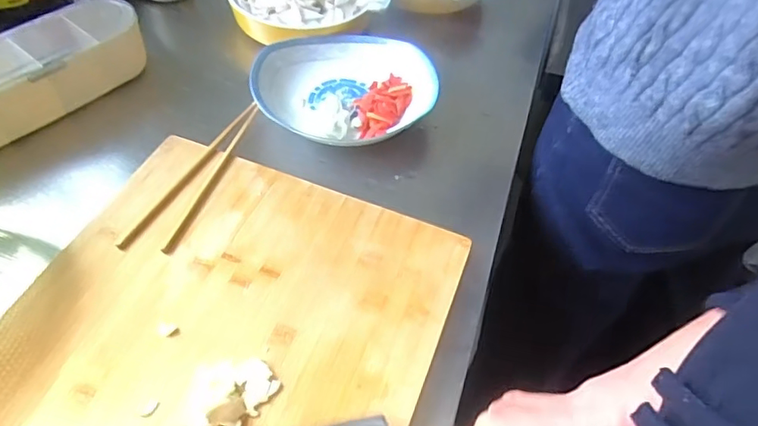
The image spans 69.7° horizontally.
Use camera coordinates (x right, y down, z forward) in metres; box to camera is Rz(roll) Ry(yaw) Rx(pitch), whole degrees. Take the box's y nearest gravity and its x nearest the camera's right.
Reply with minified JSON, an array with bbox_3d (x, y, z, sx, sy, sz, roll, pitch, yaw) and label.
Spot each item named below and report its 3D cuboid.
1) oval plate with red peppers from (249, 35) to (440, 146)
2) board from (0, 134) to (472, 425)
[{"bbox_3d":[-0.041,-0.155,0.680,0.219,0.046,0.175,-12,53,-13],"label":"oval plate with red peppers"},{"bbox_3d":[-0.169,0.169,0.417,0.347,0.018,0.544,19,53,11],"label":"board"}]

